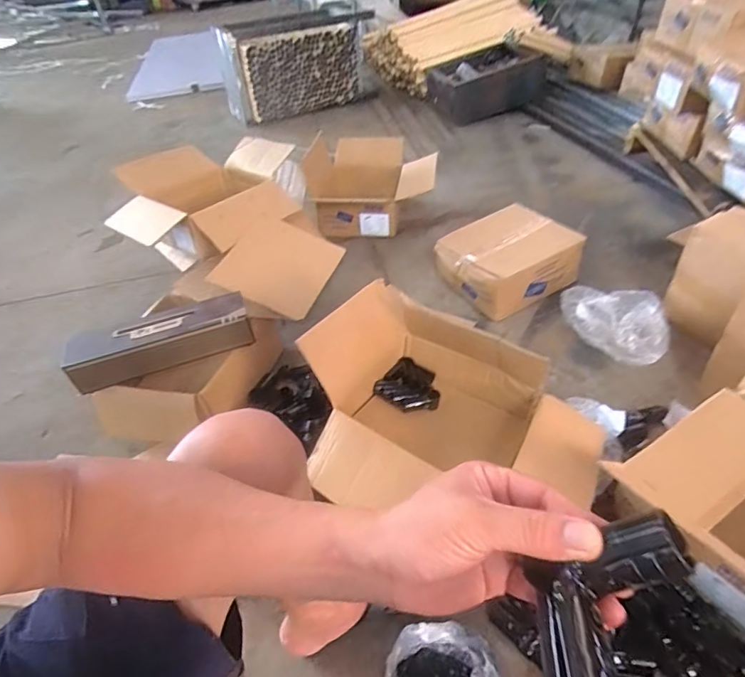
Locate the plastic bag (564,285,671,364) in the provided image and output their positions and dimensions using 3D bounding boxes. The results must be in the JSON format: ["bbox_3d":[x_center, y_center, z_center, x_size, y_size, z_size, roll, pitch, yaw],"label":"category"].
[{"bbox_3d":[0.575,-0.050,1.103,0.161,0.092,0.276,-28,46,-21],"label":"plastic bag"}]

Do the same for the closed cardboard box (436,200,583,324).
[{"bbox_3d":[0.376,-0.218,1.303,0.330,0.152,0.279,-21,44,-15],"label":"closed cardboard box"}]

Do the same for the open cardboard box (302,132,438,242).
[{"bbox_3d":[-0.007,-0.535,1.605,0.440,0.217,0.387,0,42,7],"label":"open cardboard box"}]

